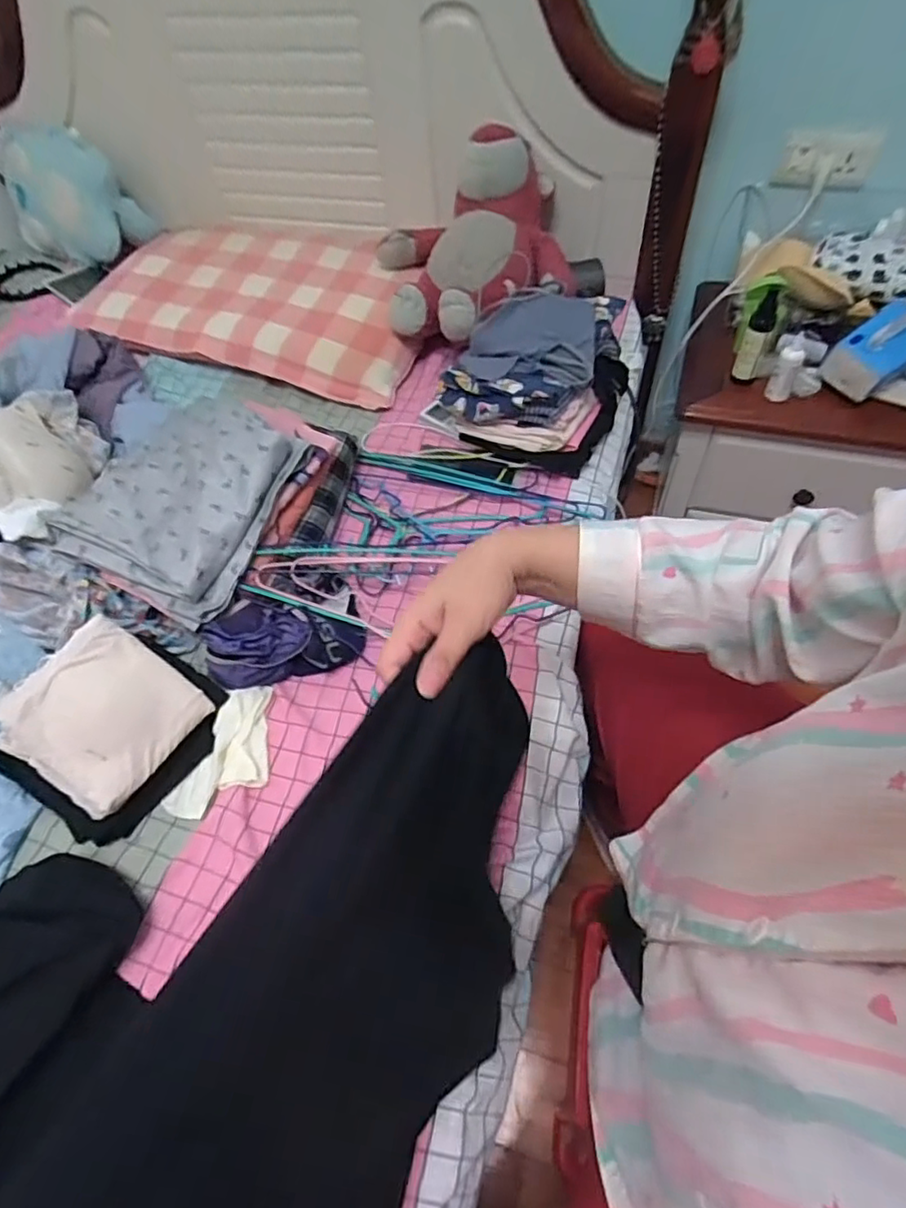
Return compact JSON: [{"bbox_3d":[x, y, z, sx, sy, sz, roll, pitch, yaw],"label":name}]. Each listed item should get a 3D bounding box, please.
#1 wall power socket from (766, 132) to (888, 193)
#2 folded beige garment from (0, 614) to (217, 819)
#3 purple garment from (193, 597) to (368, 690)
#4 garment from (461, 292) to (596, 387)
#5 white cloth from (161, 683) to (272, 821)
[{"bbox_3d":[0.632,-0.748,1.020,0.159,0.084,0.033,-1,55,4],"label":"wall power socket"},{"bbox_3d":[-0.384,0.121,0.668,0.160,0.031,0.162,41,61,-6],"label":"folded beige garment"},{"bbox_3d":[-0.208,0.041,0.758,0.186,0.051,0.103,-11,55,-3],"label":"purple garment"},{"bbox_3d":[0.116,-0.400,0.883,0.186,0.053,0.175,8,56,10],"label":"garment"},{"bbox_3d":[-0.249,0.171,0.696,0.090,0.020,0.163,19,58,17],"label":"white cloth"}]

